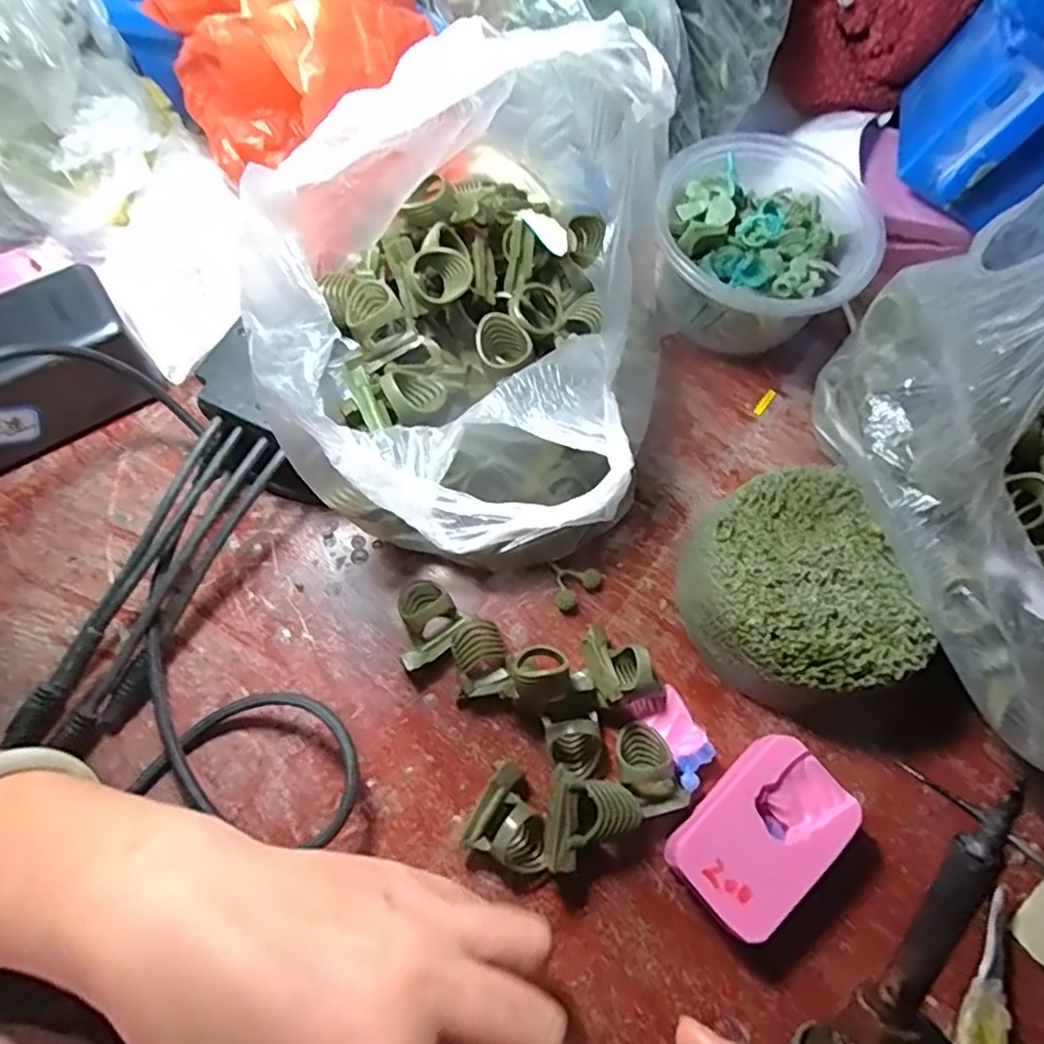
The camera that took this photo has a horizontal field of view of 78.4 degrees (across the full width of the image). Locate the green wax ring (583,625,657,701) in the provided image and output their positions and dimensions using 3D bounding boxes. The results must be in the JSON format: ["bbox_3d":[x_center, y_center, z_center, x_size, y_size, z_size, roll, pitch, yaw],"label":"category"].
[{"bbox_3d":[0.041,0.062,0.281,0.025,0.028,0.033,-13,68,-7],"label":"green wax ring"}]

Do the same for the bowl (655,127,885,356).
[{"bbox_3d":[0.128,-0.151,0.347,0.108,0.056,0.115,1,67,-1],"label":"bowl"}]

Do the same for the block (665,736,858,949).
[{"bbox_3d":[0.096,0.125,0.259,0.071,0.022,0.049,-40,74,-16],"label":"block"}]

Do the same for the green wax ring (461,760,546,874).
[{"bbox_3d":[-0.002,0.120,0.258,0.032,0.021,0.034,25,69,8],"label":"green wax ring"}]

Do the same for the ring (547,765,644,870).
[{"bbox_3d":[0.028,0.121,0.258,0.035,0.021,0.036,9,68,2],"label":"ring"}]

